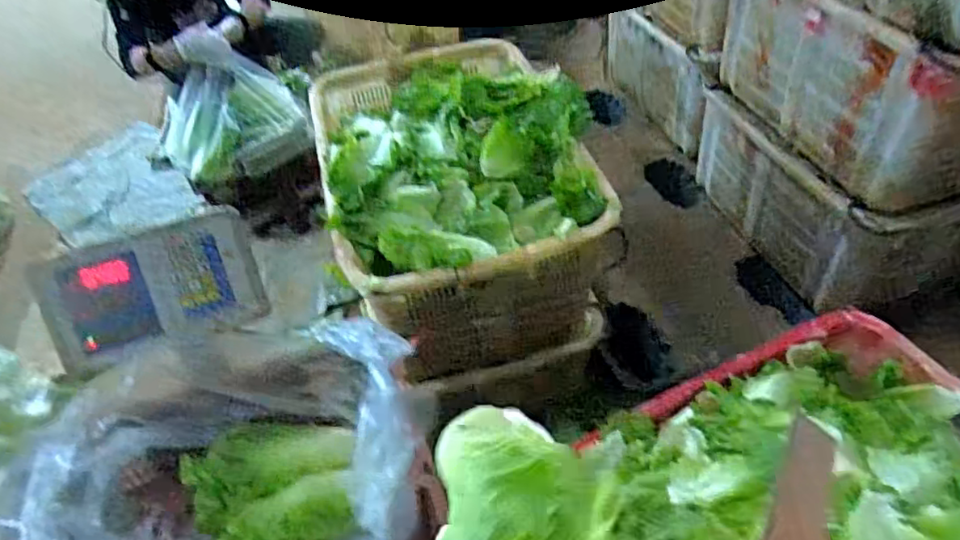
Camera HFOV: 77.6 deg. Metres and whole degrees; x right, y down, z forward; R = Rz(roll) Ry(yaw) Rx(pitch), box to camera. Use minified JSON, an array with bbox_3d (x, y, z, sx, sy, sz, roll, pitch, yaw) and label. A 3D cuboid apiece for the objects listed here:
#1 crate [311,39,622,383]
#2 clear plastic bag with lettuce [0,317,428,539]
[{"bbox_3d":[-0.049,-0.164,1.241,0.478,0.383,0.663,-14,48,-6],"label":"crate"},{"bbox_3d":[-0.265,0.229,0.649,0.428,0.258,0.326,14,51,19],"label":"clear plastic bag with lettuce"}]

